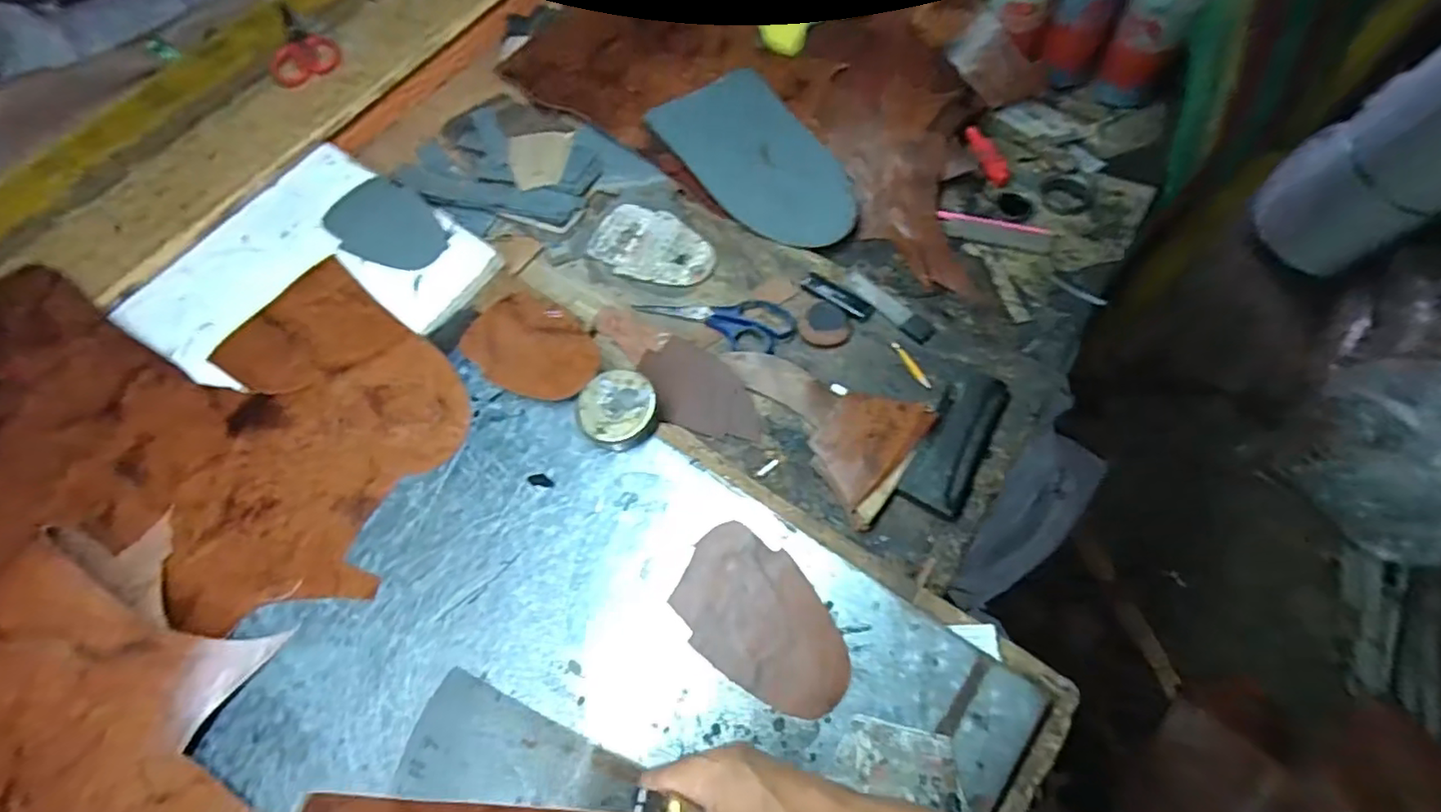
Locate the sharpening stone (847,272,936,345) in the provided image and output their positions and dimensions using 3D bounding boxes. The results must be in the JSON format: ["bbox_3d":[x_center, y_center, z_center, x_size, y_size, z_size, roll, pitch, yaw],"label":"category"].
[{"bbox_3d":[0.176,-0.105,0.664,0.026,0.004,0.108,-42,69,-15],"label":"sharpening stone"}]

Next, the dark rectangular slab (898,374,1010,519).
[{"bbox_3d":[0.220,0.032,0.589,0.054,0.021,0.148,26,69,15],"label":"dark rectangular slab"}]

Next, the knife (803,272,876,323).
[{"bbox_3d":[0.125,-0.117,0.677,0.083,0.007,0.024,36,72,18],"label":"knife"}]

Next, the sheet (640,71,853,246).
[{"bbox_3d":[0.047,-0.302,0.774,0.146,0.010,0.297,-33,67,-7],"label":"sheet"}]

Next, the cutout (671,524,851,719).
[{"bbox_3d":[0.035,0.173,0.512,0.155,0.004,0.099,34,76,23],"label":"cutout"}]

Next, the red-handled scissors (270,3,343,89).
[{"bbox_3d":[-0.571,-0.485,0.845,0.087,0.016,0.172,-35,68,-12],"label":"red-handled scissors"}]

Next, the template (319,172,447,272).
[{"bbox_3d":[-0.391,-0.211,0.731,0.102,0.006,0.162,-37,68,-13],"label":"template"}]

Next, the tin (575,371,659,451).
[{"bbox_3d":[-0.098,0.003,0.607,0.074,0.027,0.075,-1,65,3],"label":"tin"}]

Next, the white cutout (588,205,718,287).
[{"bbox_3d":[-0.077,-0.187,0.740,0.150,0.011,0.095,18,67,11],"label":"white cutout"}]

